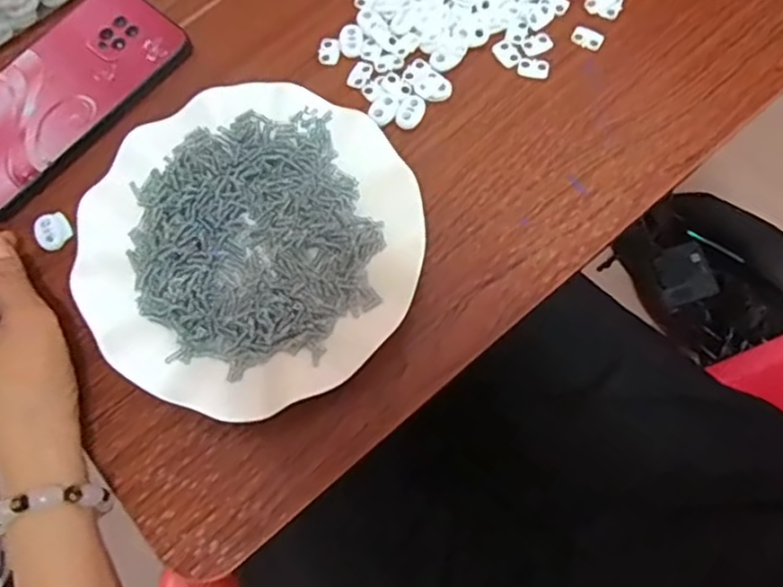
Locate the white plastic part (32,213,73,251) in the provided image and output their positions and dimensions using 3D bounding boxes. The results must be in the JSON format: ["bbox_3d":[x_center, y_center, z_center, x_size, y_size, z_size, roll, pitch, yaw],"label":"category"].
[{"bbox_3d":[-0.198,-0.037,0.395,0.020,0.004,0.023,-27,73,-7],"label":"white plastic part"}]

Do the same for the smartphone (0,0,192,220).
[{"bbox_3d":[-0.205,-0.123,0.415,0.083,0.008,0.161,41,78,14],"label":"smartphone"}]

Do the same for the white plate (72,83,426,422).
[{"bbox_3d":[-0.078,-0.028,0.370,0.180,0.017,0.179,-1,72,2],"label":"white plate"}]

